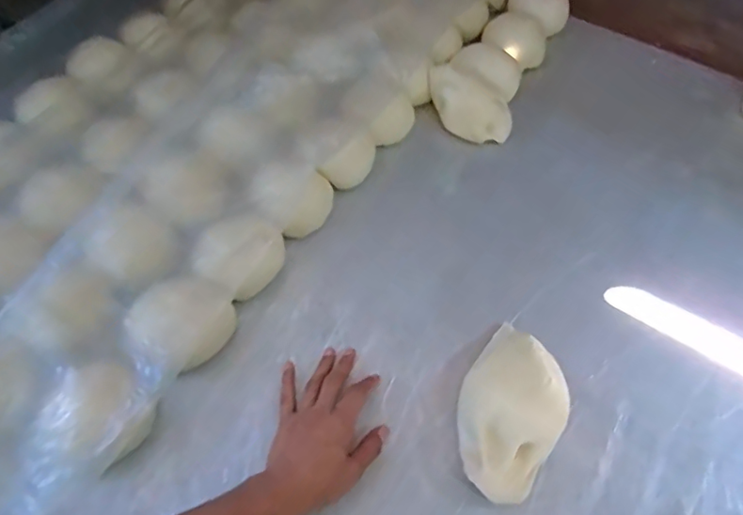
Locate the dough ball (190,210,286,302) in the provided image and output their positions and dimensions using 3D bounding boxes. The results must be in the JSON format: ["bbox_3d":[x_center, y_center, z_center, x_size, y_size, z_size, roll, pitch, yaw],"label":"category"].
[{"bbox_3d":[-0.144,-0.001,0.591,0.078,0.053,0.093,35,64,15],"label":"dough ball"}]

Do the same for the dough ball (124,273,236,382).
[{"bbox_3d":[-0.193,0.064,0.533,0.087,0.055,0.103,37,65,16],"label":"dough ball"}]

